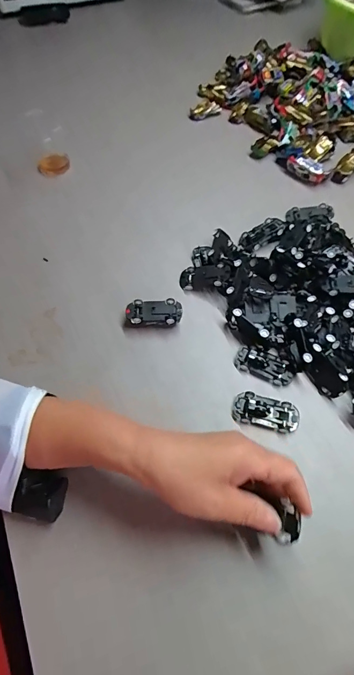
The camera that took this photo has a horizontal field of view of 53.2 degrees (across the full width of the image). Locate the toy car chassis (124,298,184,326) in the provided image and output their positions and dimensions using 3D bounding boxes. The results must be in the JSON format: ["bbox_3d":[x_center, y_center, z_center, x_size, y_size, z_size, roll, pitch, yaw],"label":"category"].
[{"bbox_3d":[-0.027,-0.027,0.420,0.065,0.024,0.032,3,59,1],"label":"toy car chassis"}]

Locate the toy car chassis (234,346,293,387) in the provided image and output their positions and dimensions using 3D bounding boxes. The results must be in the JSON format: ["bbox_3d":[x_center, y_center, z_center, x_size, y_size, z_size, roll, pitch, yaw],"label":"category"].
[{"bbox_3d":[0.097,0.029,0.389,0.063,0.016,0.028,23,61,13],"label":"toy car chassis"}]

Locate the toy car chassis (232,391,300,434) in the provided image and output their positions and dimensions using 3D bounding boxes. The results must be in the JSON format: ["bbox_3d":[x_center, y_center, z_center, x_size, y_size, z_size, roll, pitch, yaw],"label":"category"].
[{"bbox_3d":[0.092,0.074,0.360,0.066,0.014,0.032,13,59,7],"label":"toy car chassis"}]

